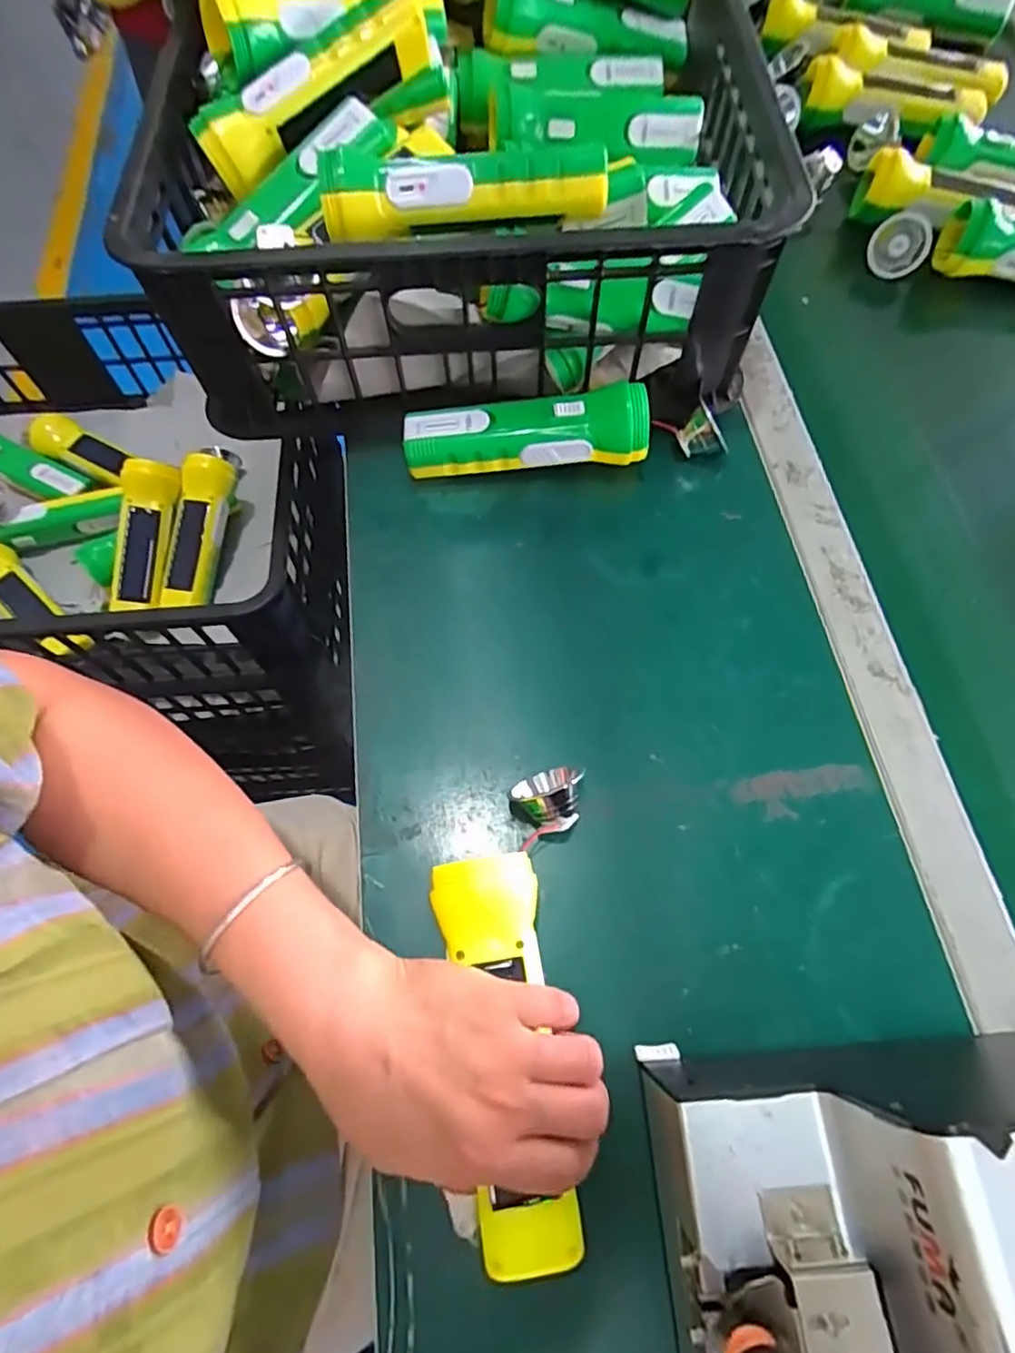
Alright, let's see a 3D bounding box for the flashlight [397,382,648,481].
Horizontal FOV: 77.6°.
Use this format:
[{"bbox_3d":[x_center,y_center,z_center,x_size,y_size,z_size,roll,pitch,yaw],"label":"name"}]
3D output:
[{"bbox_3d":[0.012,-0.168,0.441,0.166,0.051,0.044,-1,66,1],"label":"flashlight"}]

